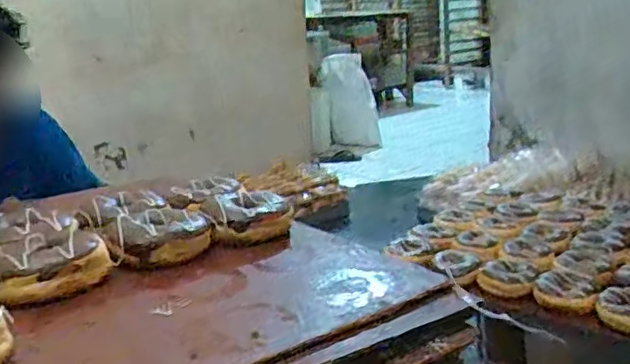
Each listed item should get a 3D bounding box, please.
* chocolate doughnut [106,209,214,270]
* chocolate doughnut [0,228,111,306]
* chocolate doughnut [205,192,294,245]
[{"bbox_3d":[-0.145,0.050,0.576,0.092,0.028,0.085,-6,16,-11],"label":"chocolate doughnut"},{"bbox_3d":[-0.230,0.064,0.524,0.096,0.040,0.094,-11,18,-28],"label":"chocolate doughnut"},{"bbox_3d":[-0.066,0.032,0.623,0.084,0.030,0.093,-3,16,-1],"label":"chocolate doughnut"}]

